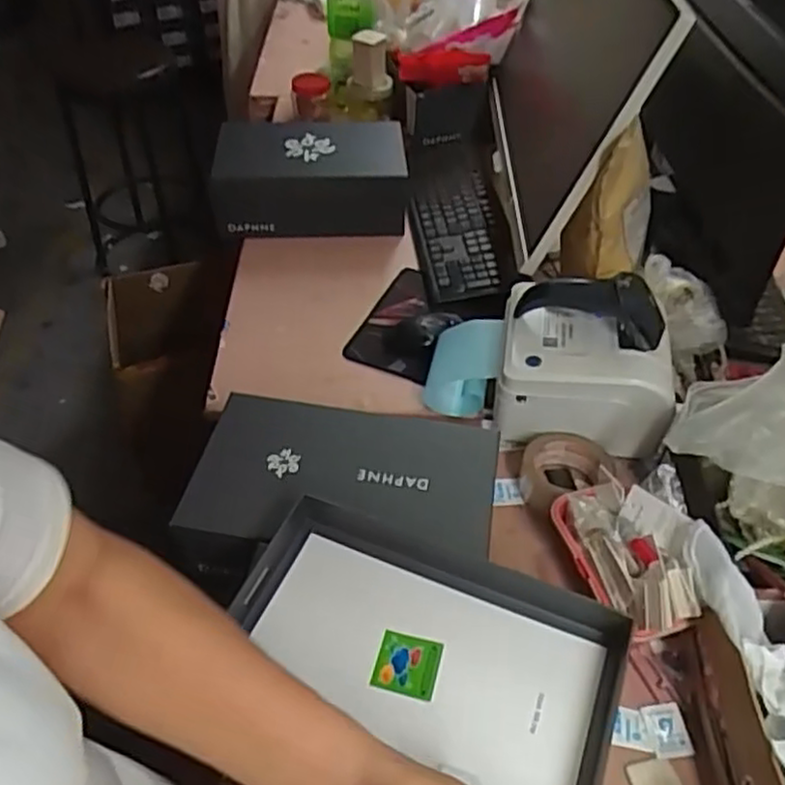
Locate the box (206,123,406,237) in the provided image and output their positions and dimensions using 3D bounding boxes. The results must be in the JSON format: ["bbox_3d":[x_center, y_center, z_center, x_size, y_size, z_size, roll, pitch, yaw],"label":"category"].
[{"bbox_3d":[-0.127,-0.337,1.148,0.297,0.119,0.193,3,46,3],"label":"box"}]

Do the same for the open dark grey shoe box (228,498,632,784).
[{"bbox_3d":[0.028,0.211,0.603,0.312,0.059,0.171,17,80,15],"label":"open dark grey shoe box"}]

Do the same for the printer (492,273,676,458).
[{"bbox_3d":[0.227,-0.048,0.845,0.198,0.168,0.149,9,46,9],"label":"printer"}]

